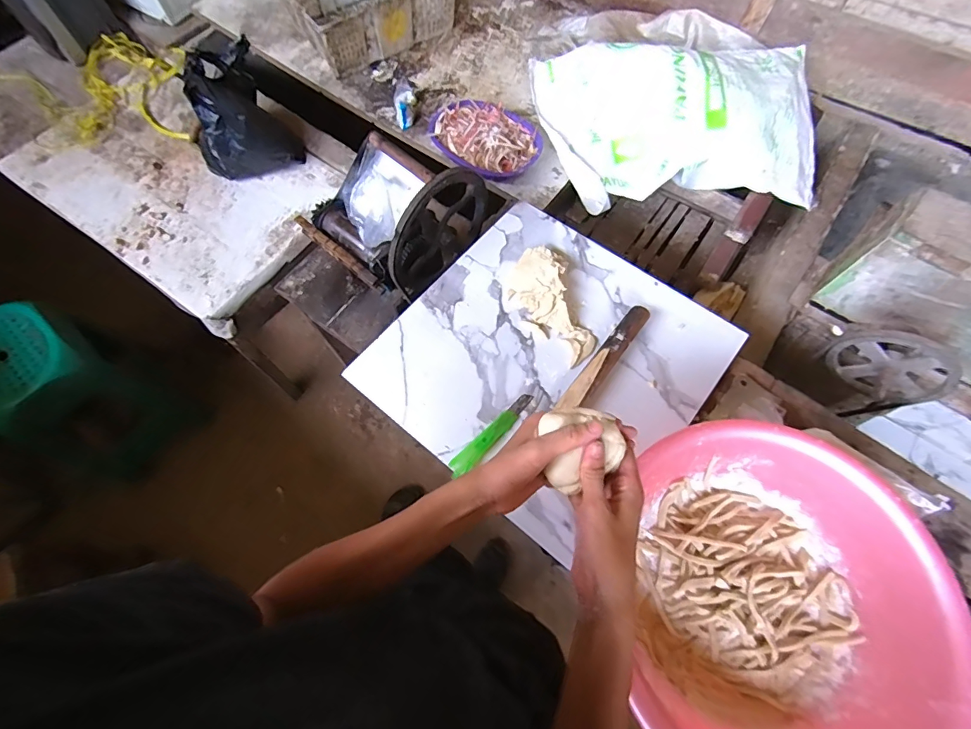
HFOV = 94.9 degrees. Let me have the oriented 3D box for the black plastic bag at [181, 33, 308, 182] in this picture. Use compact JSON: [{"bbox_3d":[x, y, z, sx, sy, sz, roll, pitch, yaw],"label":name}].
[{"bbox_3d":[-0.648,-0.646,1.160,0.240,0.282,0.193,-35,71,-18],"label":"black plastic bag"}]

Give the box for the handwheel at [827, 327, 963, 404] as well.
[{"bbox_3d":[0.807,0.007,0.886,0.196,0.186,0.052,35,68,7],"label":"handwheel"}]

